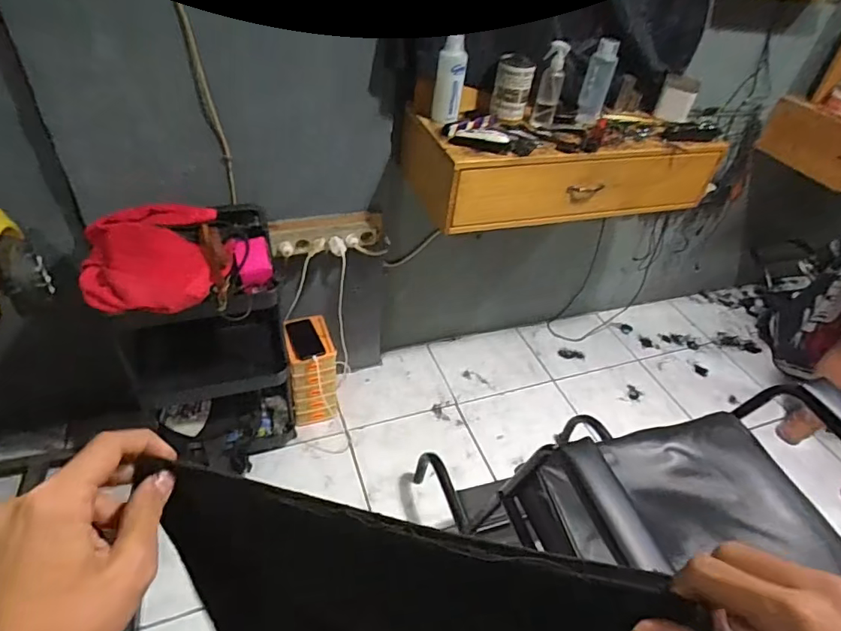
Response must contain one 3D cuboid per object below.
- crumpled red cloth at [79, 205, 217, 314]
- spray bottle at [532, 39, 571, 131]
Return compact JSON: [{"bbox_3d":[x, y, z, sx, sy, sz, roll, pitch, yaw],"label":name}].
[{"bbox_3d":[-0.571,-0.126,1.054,0.248,0.099,0.270,-8,45,-16],"label":"crumpled red cloth"},{"bbox_3d":[0.317,-0.549,1.213,0.066,0.175,0.054,-2,43,-11],"label":"spray bottle"}]

